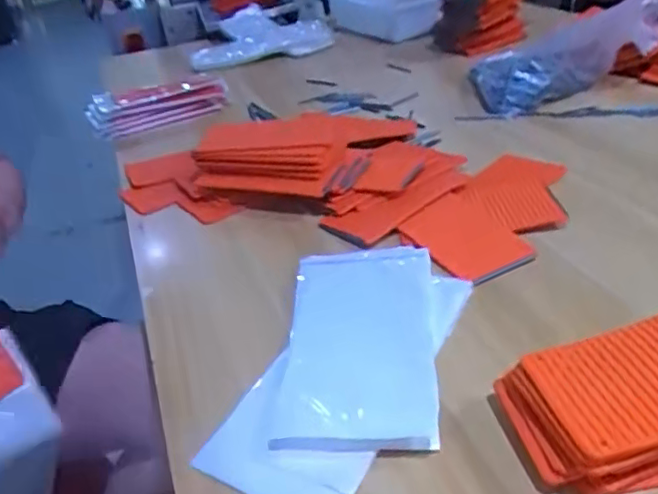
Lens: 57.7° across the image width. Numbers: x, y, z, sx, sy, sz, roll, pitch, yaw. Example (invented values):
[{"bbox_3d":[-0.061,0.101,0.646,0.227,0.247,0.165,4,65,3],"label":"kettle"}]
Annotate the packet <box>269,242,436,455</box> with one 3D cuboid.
[{"bbox_3d":[0.029,0.077,0.551,0.137,0.024,0.247,-5,32,5],"label":"packet"}]

